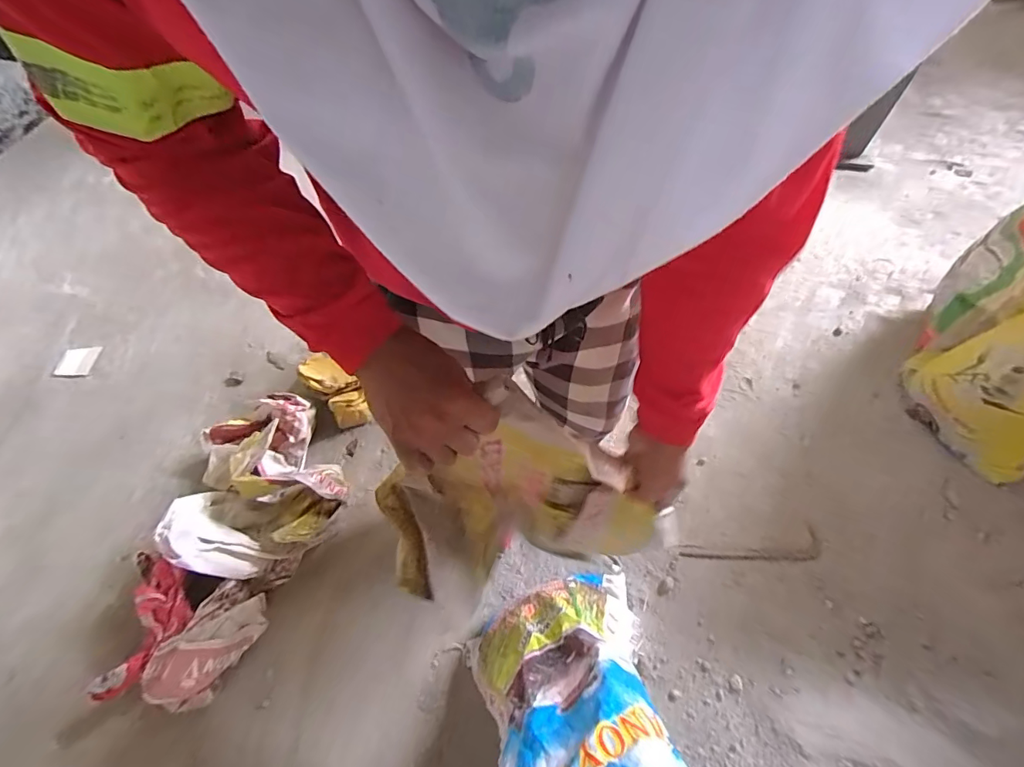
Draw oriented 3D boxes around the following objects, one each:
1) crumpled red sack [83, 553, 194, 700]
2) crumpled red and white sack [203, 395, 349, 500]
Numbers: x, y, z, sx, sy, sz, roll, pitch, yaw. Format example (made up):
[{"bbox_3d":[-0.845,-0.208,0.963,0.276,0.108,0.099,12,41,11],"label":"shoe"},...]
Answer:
[{"bbox_3d":[-0.784,0.524,0.948,0.151,0.059,0.274,16,80,11],"label":"crumpled red sack"},{"bbox_3d":[-0.600,0.157,1.154,0.428,0.164,0.258,6,62,6],"label":"crumpled red and white sack"}]

